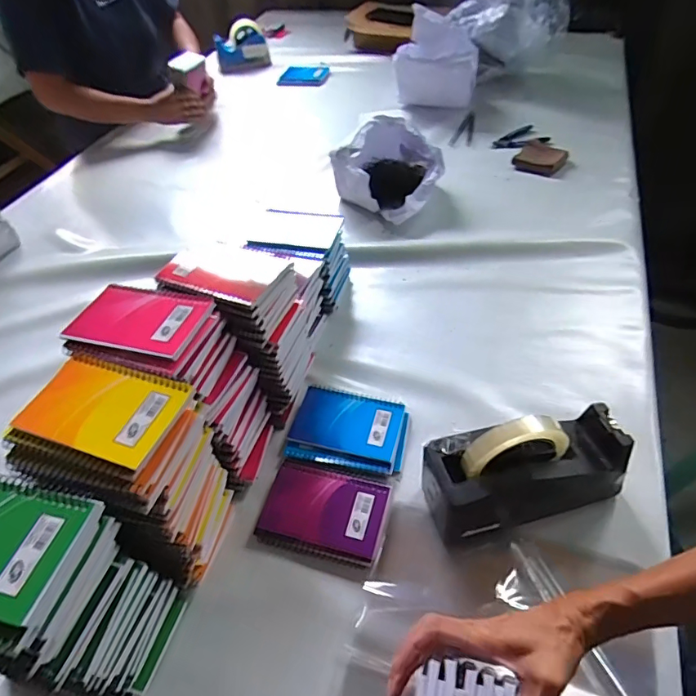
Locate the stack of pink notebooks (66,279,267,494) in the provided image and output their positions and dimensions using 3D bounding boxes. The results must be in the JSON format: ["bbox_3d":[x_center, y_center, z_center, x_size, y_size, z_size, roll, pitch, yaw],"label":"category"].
[{"bbox_3d":[-0.184,0.047,0.546,0.169,0.206,0.105,13,50,18],"label":"stack of pink notebooks"}]

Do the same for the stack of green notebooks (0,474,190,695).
[{"bbox_3d":[-0.241,0.208,0.398,0.130,0.212,0.104,8,49,13],"label":"stack of green notebooks"}]

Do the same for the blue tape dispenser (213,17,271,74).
[{"bbox_3d":[-0.318,-0.897,1.455,0.152,0.115,0.089,-13,48,-6],"label":"blue tape dispenser"}]

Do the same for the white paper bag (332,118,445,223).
[{"bbox_3d":[0.079,-0.343,0.914,0.190,0.121,0.165,22,53,24],"label":"white paper bag"}]

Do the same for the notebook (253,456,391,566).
[{"bbox_3d":[-0.025,0.177,0.535,0.129,0.015,0.097,8,49,13],"label":"notebook"}]

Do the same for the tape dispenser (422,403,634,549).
[{"bbox_3d":[0.179,0.121,0.500,0.200,0.123,0.085,-14,48,-7],"label":"tape dispenser"}]

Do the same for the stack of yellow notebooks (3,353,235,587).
[{"bbox_3d":[-0.191,0.125,0.470,0.153,0.216,0.112,9,49,14],"label":"stack of yellow notebooks"}]

